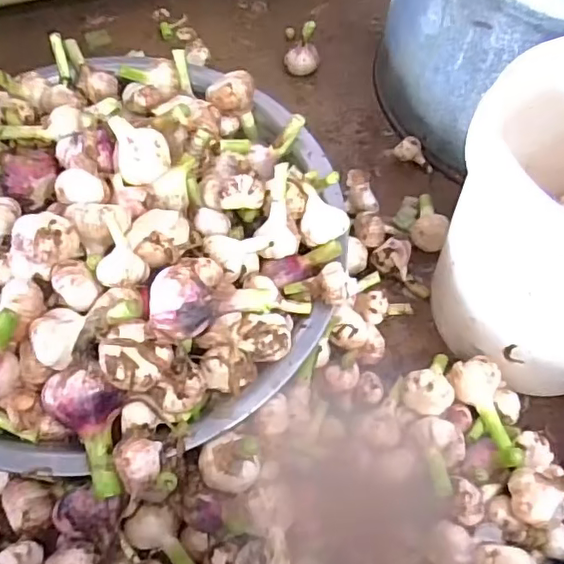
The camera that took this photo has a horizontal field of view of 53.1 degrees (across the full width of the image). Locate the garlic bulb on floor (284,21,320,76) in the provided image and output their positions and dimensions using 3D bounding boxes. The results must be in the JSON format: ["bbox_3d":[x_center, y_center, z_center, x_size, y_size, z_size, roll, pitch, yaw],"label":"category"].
[{"bbox_3d":[0.036,-0.400,0.983,0.058,0.087,0.053,4,60,-1],"label":"garlic bulb on floor"}]

